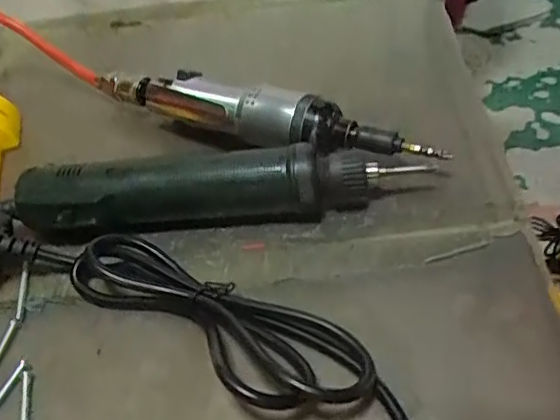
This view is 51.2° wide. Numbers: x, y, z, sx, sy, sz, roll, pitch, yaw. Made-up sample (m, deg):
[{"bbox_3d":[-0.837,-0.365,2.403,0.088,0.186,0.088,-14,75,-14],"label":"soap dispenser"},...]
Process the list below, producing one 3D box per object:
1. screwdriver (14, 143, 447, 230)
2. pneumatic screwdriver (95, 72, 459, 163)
[{"bbox_3d":[-0.038,-0.014,0.358,0.241,0.035,0.033,-5,44,3],"label":"screwdriver"},{"bbox_3d":[-0.020,-0.068,0.410,0.265,0.036,0.033,20,51,25],"label":"pneumatic screwdriver"}]

